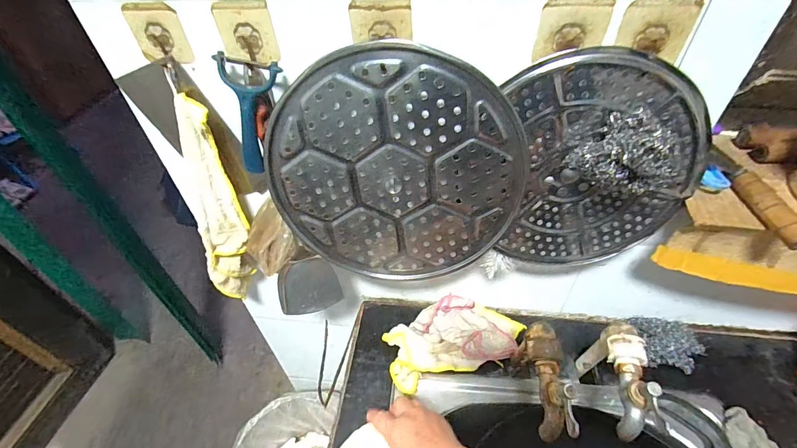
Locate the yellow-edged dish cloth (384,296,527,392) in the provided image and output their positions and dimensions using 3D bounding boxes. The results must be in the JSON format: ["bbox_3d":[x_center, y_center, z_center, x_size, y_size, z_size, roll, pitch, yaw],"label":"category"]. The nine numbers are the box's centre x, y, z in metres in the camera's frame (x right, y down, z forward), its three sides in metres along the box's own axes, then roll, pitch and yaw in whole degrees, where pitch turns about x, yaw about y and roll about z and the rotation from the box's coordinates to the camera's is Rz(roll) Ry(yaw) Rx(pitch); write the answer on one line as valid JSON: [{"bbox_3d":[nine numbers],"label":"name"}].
[{"bbox_3d":[0.098,0.170,0.597,0.198,0.040,0.122,-15,47,-11],"label":"yellow-edged dish cloth"}]

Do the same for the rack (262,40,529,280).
[{"bbox_3d":[-0.004,-0.049,0.446,0.289,0.294,0.011,-10,32,13],"label":"rack"}]

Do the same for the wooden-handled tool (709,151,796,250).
[{"bbox_3d":[0.381,-0.036,0.399,0.021,0.025,0.176,-1,46,2],"label":"wooden-handled tool"}]

